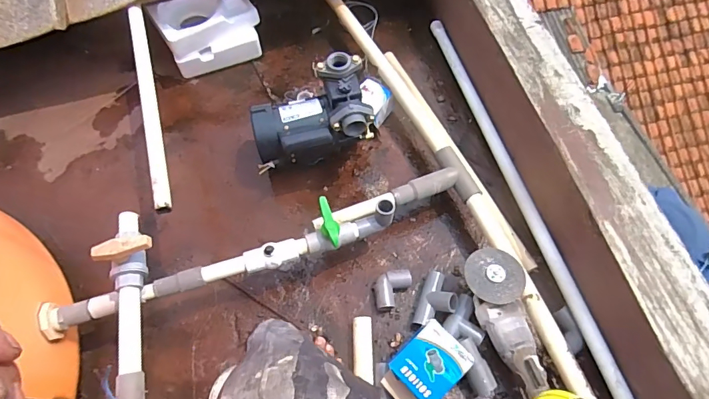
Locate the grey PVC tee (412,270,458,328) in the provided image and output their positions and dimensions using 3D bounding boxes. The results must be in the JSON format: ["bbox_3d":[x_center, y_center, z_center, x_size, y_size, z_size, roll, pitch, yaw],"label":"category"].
[{"bbox_3d":[0.147,0.181,0.768,0.064,0.053,0.107,22,64,12],"label":"grey PVC tee"}]

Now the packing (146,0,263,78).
[{"bbox_3d":[-0.343,-0.403,1.048,0.224,0.136,0.126,-20,63,-9],"label":"packing"}]

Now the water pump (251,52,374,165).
[{"bbox_3d":[-0.079,-0.139,0.863,0.229,0.208,0.137,-16,63,-7],"label":"water pump"}]

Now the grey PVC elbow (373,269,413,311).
[{"bbox_3d":[0.066,0.159,0.790,0.048,0.032,0.086,36,68,18],"label":"grey PVC elbow"}]

